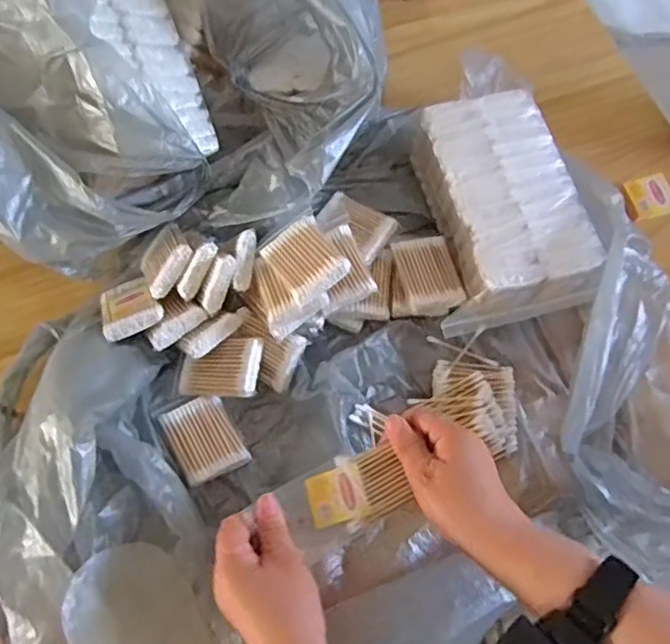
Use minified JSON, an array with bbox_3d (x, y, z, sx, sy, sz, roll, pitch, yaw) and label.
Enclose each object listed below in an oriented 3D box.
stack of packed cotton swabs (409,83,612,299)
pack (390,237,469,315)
[{"bbox_3d":[0.165,-0.118,0.632,0.126,0.083,0.203,-14,65,-6],"label":"stack of packed cotton swabs"},{"bbox_3d":[0.090,-0.046,0.609,0.054,0.012,0.074,-12,64,-5],"label":"pack"}]

